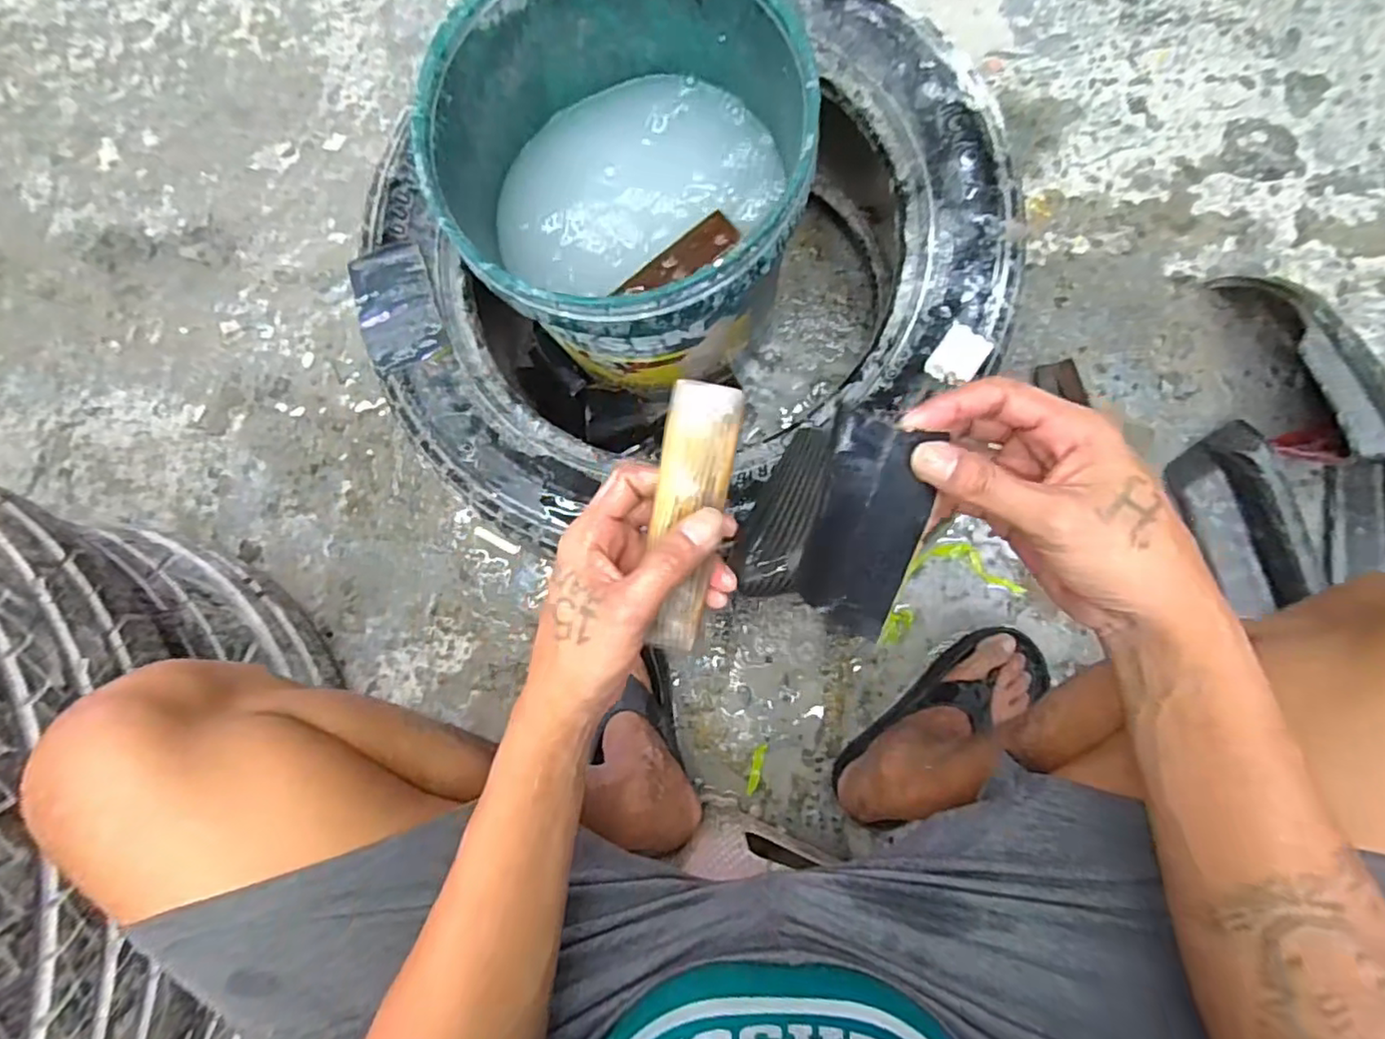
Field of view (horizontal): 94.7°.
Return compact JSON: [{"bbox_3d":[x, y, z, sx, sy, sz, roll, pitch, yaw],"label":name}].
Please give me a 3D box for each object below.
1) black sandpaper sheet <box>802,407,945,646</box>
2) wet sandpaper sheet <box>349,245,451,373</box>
[{"bbox_3d":[0.086,0.006,0.321,0.052,0.012,0.113,26,126,27],"label":"black sandpaper sheet"},{"bbox_3d":[-0.265,-0.192,0.574,0.065,0.016,0.110,-21,81,2],"label":"wet sandpaper sheet"}]

